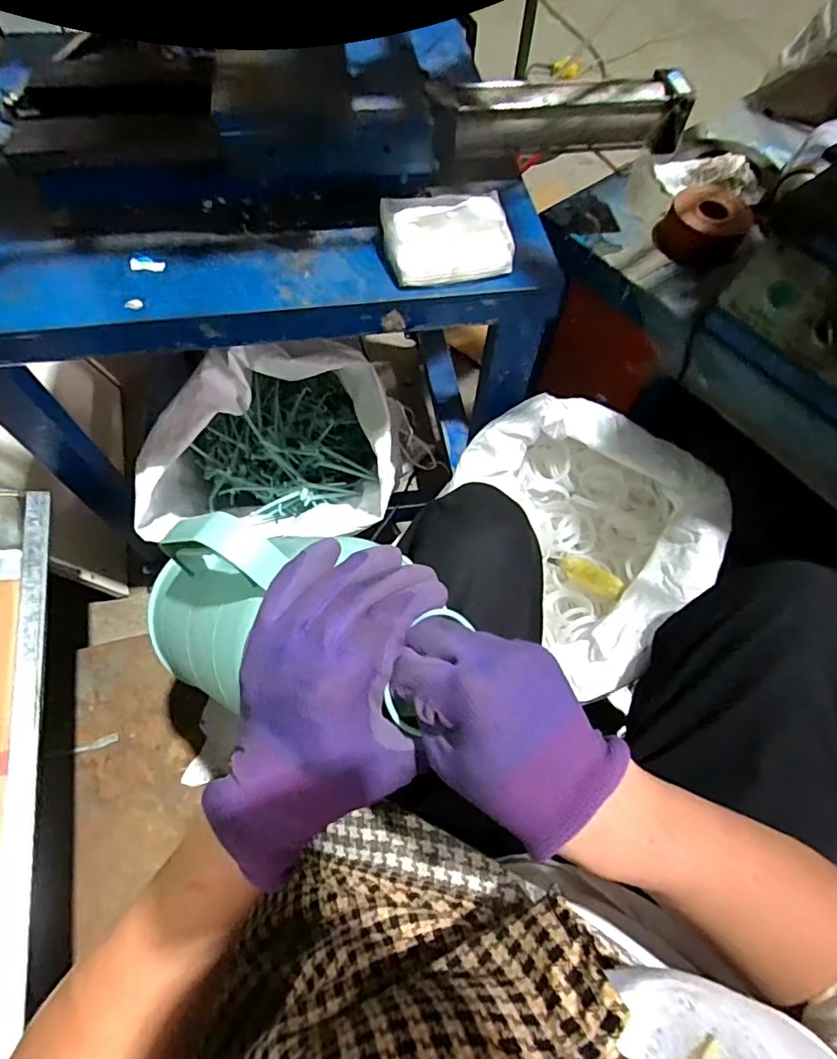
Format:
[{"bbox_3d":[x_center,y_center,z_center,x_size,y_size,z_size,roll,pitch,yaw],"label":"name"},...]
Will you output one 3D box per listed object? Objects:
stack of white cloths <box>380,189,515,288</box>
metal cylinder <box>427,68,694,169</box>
[{"bbox_3d":[0.030,-0.299,0.540,0.125,0.051,0.078,-11,65,-8],"label":"stack of white cloths"},{"bbox_3d":[0.152,-0.451,0.600,0.287,0.073,0.067,-5,64,-5],"label":"metal cylinder"}]

